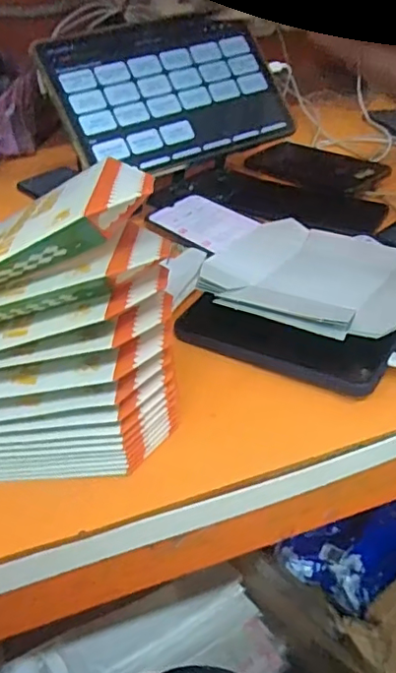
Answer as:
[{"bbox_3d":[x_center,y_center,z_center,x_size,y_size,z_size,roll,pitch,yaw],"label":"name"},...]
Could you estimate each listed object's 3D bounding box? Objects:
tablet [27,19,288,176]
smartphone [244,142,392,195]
[{"bbox_3d":[-0.025,-0.260,0.614,0.250,0.151,0.013,-22,-2,-22],"label":"tablet"},{"bbox_3d":[0.137,-0.202,0.684,0.158,0.015,0.068,23,45,30],"label":"smartphone"}]

